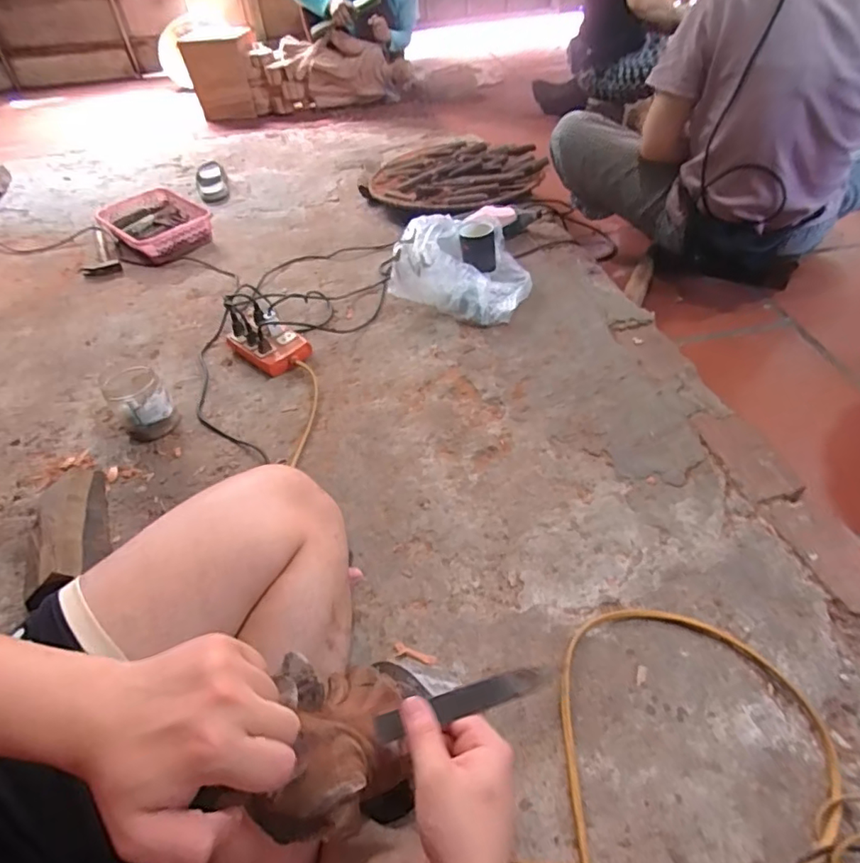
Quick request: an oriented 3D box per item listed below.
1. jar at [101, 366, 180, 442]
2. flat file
[{"bbox_3d":[-0.522,-0.053,0.942,0.092,0.107,0.102,-33,54,-24],"label":"jar"},{"bbox_3d":[0.023,0.199,0.384,0.132,0.005,0.019,-19,49,0],"label":"flat file"}]

